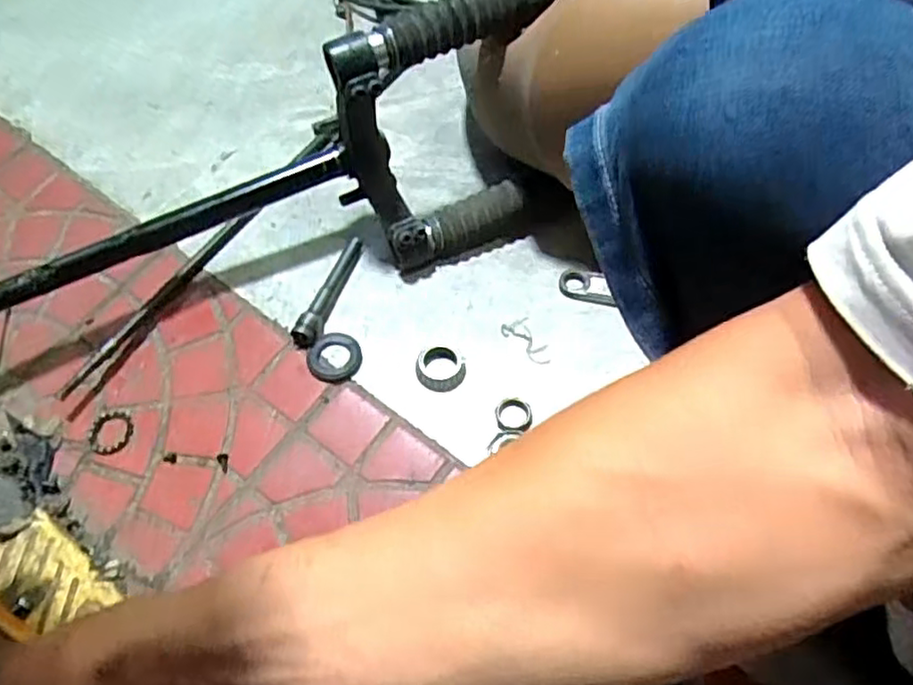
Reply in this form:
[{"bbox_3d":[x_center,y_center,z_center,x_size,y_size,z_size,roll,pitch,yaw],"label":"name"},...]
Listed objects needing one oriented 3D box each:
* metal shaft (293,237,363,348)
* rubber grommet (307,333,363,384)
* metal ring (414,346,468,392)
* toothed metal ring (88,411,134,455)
[{"bbox_3d":[-0.123,-0.053,0.657,0.022,0.024,0.133,15,64,11],"label":"metal shaft"},{"bbox_3d":[-0.113,0.013,0.627,0.050,0.008,0.047,-1,62,3],"label":"rubber grommet"},{"bbox_3d":[-0.014,0.023,0.620,0.045,0.006,0.044,-1,62,3],"label":"metal ring"},{"bbox_3d":[-0.313,0.081,0.612,0.038,0.004,0.041,-1,62,3],"label":"toothed metal ring"}]

